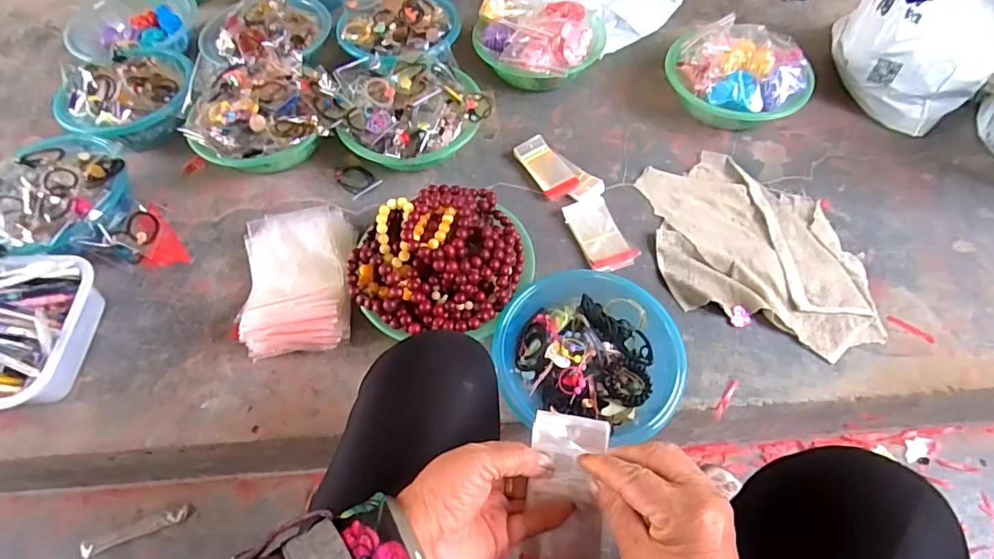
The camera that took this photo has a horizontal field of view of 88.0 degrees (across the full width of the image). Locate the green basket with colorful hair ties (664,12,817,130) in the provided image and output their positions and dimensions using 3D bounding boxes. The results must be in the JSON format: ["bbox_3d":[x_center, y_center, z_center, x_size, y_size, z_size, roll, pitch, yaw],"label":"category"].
[{"bbox_3d":[0.408,-0.354,0.893,0.209,0.112,0.230,-24,62,-13],"label":"green basket with colorful hair ties"}]

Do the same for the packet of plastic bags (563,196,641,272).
[{"bbox_3d":[0.156,-0.068,0.782,0.076,0.017,0.132,-21,62,-11],"label":"packet of plastic bags"}]

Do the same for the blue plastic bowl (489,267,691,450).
[{"bbox_3d":[0.112,0.094,0.649,0.222,0.078,0.214,12,60,7],"label":"blue plastic bowl"}]

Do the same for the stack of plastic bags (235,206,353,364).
[{"bbox_3d":[-0.281,-0.007,0.731,0.145,0.069,0.233,-8,60,-4],"label":"stack of plastic bags"}]

